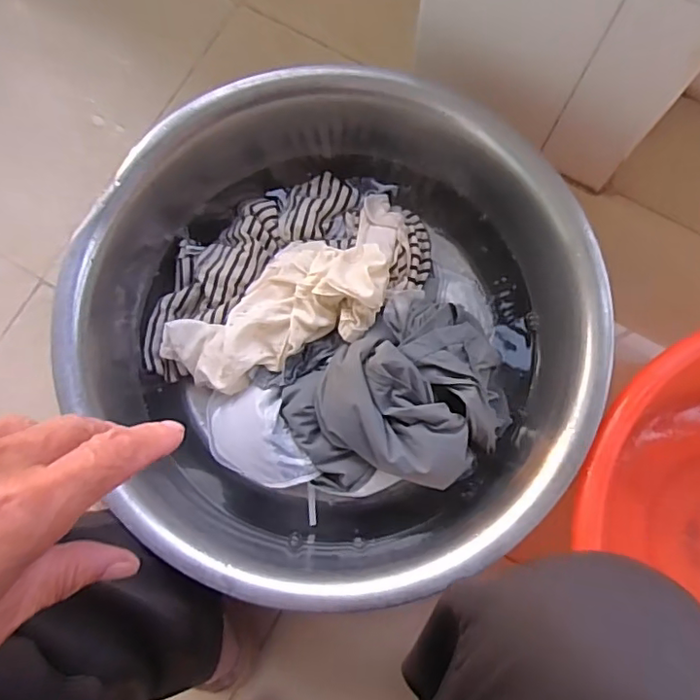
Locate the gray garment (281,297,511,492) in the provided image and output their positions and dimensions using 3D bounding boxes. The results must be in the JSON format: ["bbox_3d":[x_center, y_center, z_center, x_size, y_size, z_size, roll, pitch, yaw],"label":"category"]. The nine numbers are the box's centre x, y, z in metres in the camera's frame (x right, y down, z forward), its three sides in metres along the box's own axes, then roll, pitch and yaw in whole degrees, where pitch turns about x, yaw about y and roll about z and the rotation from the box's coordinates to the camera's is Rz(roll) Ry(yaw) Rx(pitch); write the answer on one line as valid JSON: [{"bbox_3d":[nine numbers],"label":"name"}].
[{"bbox_3d":[0.062,0.057,0.619,0.235,0.090,0.185,-38,80,-7],"label":"gray garment"}]

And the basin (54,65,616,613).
[{"bbox_3d":[-0.025,-0.020,0.668,0.549,0.184,0.530,0,78,1],"label":"basin"}]

